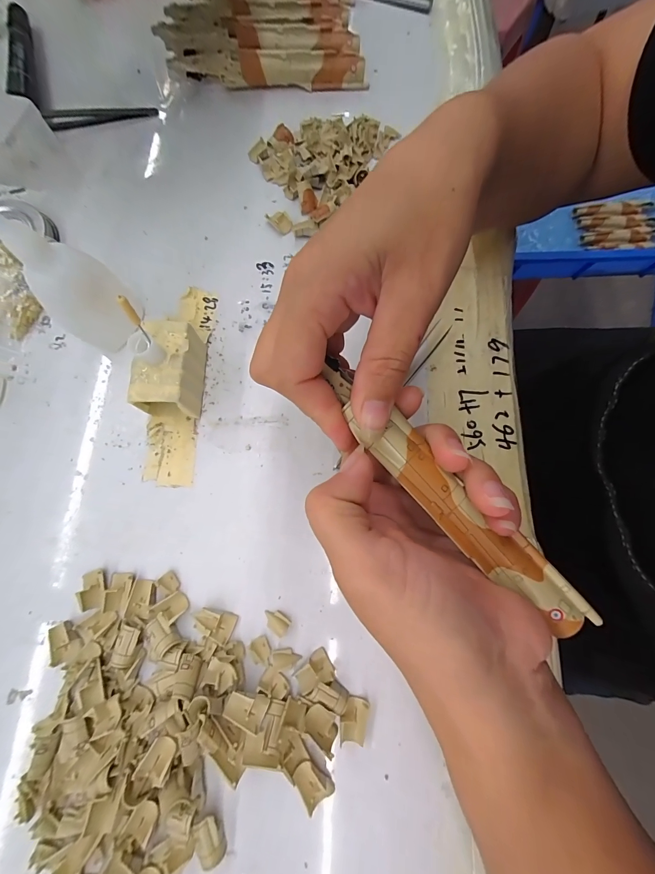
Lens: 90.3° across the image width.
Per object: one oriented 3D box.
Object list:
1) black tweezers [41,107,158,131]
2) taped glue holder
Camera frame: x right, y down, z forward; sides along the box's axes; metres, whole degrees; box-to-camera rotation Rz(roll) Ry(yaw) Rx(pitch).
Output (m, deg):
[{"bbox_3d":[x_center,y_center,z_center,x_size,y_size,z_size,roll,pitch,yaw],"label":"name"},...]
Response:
[{"bbox_3d":[-0.194,-0.273,0.277,0.091,0.005,0.018,-8,75,-1],"label":"black tweezers"},{"bbox_3d":[-0.095,-0.038,0.202,0.034,0.034,0.057,6,75,2],"label":"taped glue holder"}]

